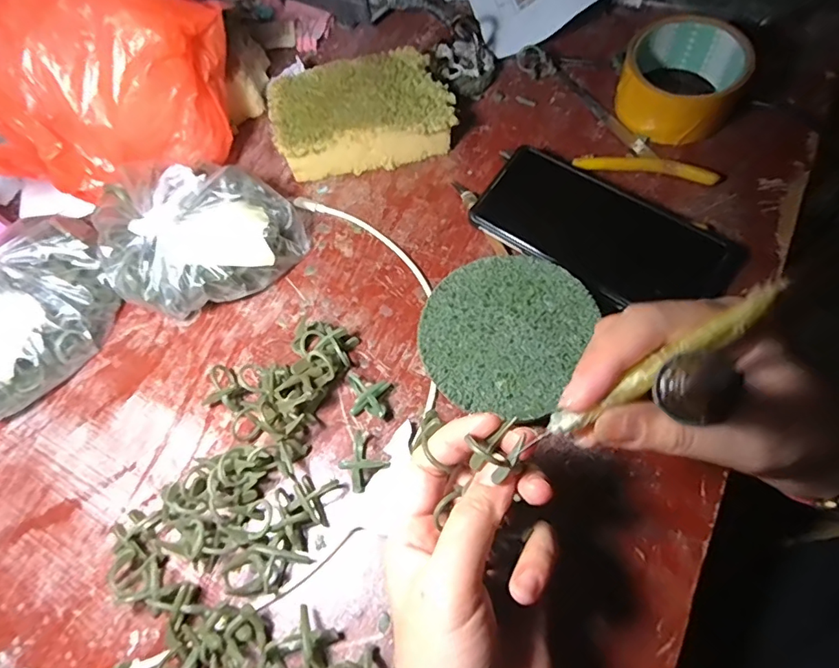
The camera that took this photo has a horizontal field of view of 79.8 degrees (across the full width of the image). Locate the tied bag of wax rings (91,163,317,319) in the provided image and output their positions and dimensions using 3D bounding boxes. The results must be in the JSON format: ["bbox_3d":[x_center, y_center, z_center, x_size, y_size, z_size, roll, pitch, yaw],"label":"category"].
[{"bbox_3d":[-0.159,-0.070,0.356,0.119,0.063,0.121,31,70,19],"label":"tied bag of wax rings"}]

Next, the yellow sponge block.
[{"bbox_3d":[-0.046,-0.179,0.405,0.142,0.038,0.091,-13,63,-1],"label":"yellow sponge block"}]

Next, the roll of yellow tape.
[{"bbox_3d":[0.202,-0.198,0.391,0.084,0.050,0.083,-2,64,4],"label":"roll of yellow tape"}]

